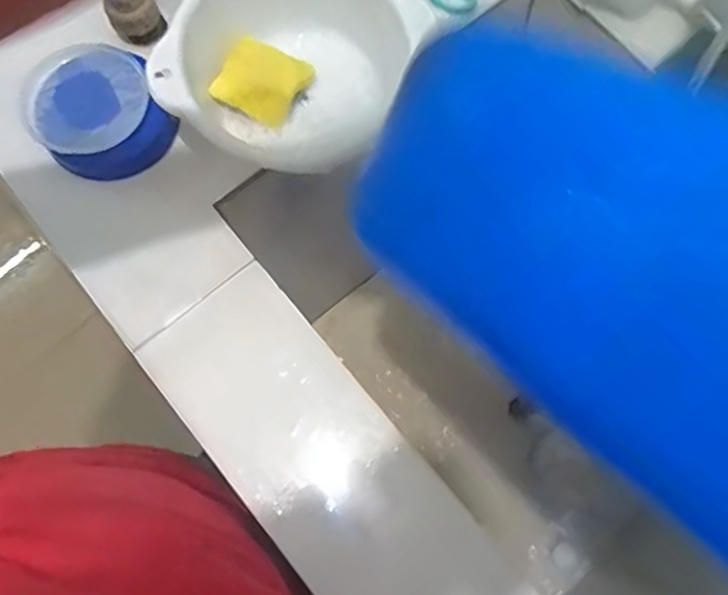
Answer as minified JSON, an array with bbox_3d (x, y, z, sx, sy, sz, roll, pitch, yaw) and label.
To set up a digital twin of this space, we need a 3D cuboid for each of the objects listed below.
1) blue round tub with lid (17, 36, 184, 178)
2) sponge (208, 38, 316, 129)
[{"bbox_3d":[-0.236,-0.167,0.546,0.114,0.039,0.129,-39,78,-11],"label":"blue round tub with lid"},{"bbox_3d":[-0.092,-0.192,0.549,0.071,0.018,0.062,27,93,-6],"label":"sponge"}]

